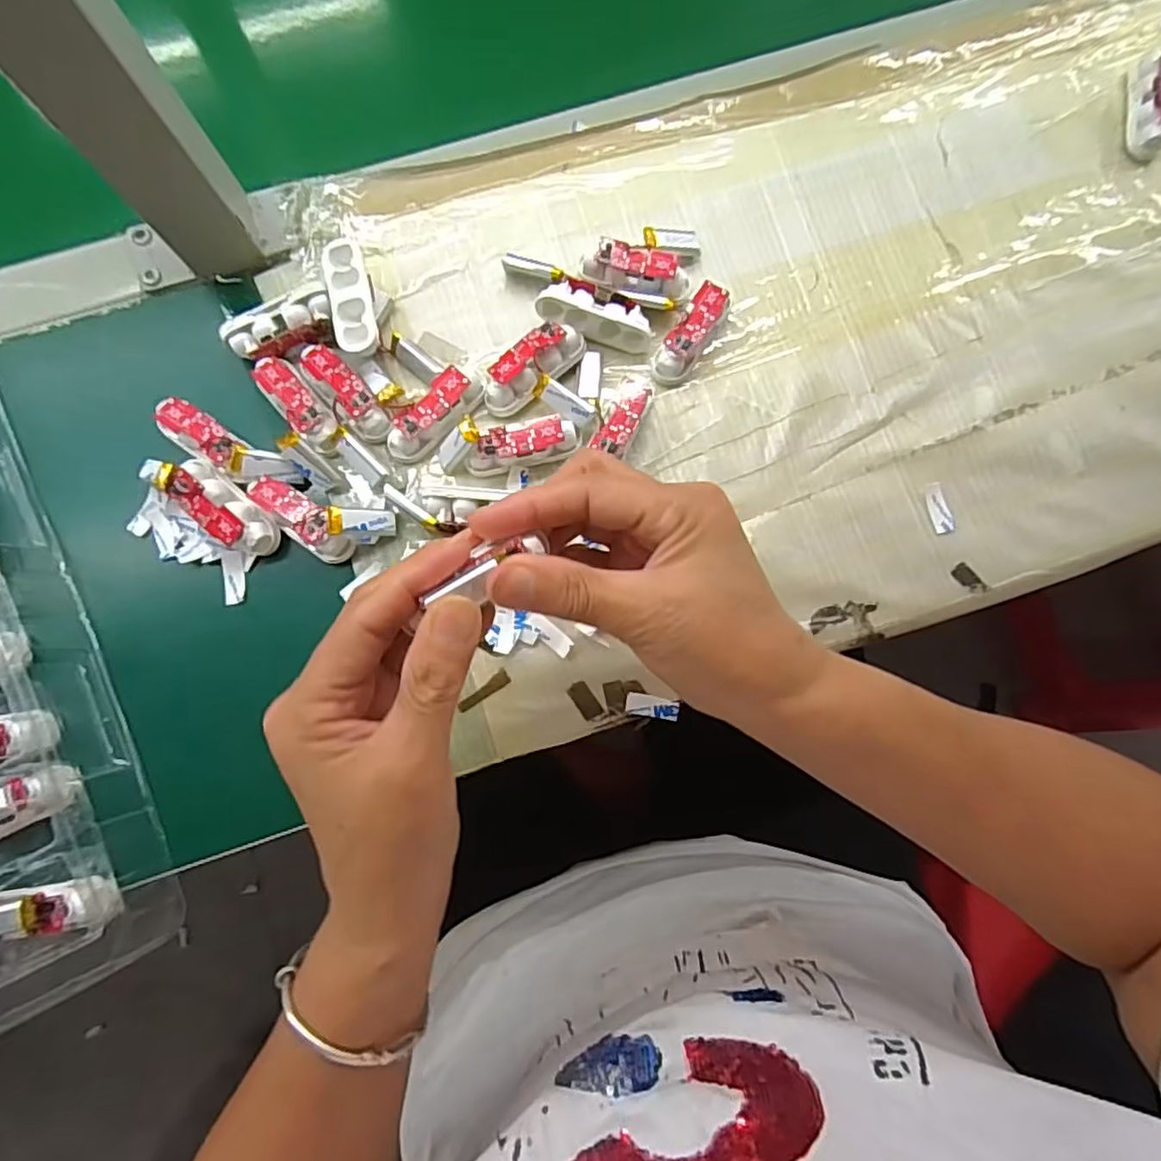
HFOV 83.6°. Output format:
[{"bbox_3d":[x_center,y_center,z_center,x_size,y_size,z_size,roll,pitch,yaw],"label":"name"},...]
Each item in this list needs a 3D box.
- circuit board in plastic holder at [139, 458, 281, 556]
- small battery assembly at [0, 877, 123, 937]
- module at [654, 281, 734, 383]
[{"bbox_3d":[-0.185,-0.039,0.330,0.068,0.022,0.025,38,82,5],"label":"circuit board in plastic holder"},{"bbox_3d":[-0.247,0.150,0.295,0.060,0.023,0.020,-9,80,-2],"label":"small battery assembly"},{"bbox_3d":[0.061,-0.134,0.350,0.019,0.020,0.058,34,81,5],"label":"module"}]

